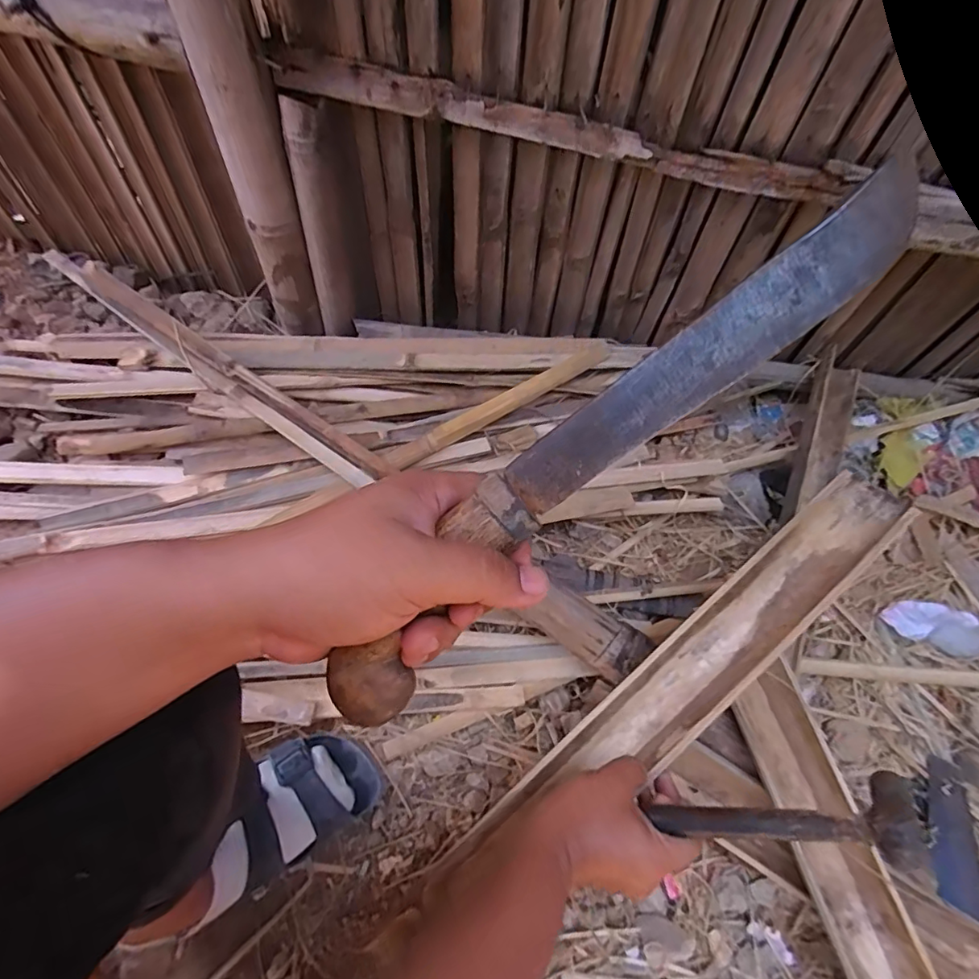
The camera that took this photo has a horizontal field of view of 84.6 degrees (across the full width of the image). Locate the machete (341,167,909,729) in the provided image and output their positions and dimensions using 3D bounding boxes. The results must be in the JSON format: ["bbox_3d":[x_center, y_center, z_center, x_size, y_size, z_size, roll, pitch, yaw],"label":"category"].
[{"bbox_3d":[0.052,-0.019,0.235,0.325,0.022,0.045,-41,69,2],"label":"machete"}]

